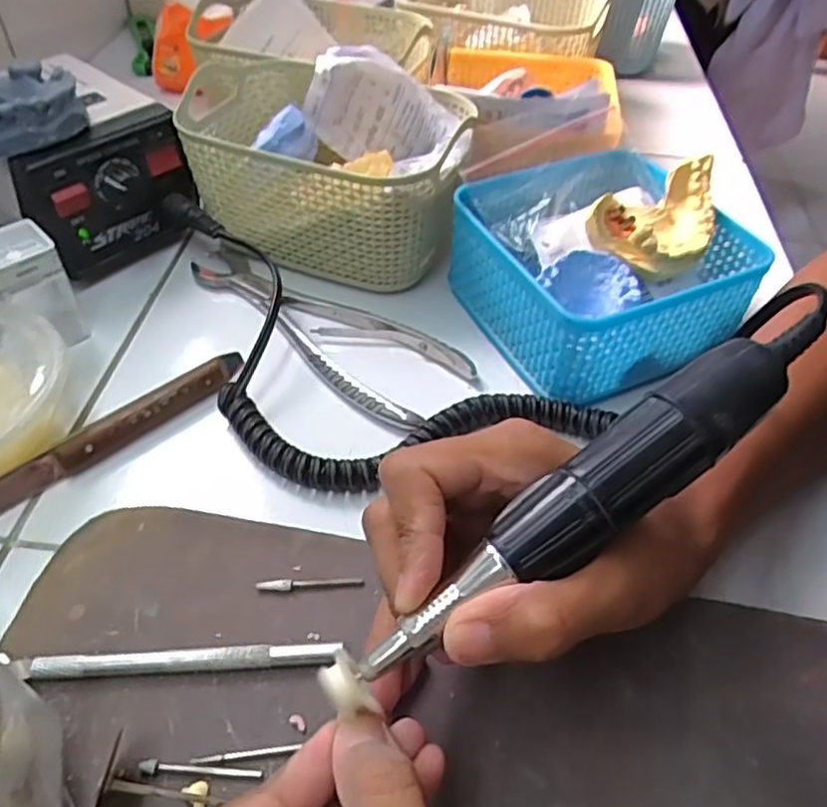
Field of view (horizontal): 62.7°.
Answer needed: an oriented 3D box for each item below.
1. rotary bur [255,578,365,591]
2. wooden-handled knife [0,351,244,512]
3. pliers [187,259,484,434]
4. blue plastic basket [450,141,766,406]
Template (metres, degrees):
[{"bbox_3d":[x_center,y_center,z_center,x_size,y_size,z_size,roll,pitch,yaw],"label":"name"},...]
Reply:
[{"bbox_3d":[-0.043,0.074,0.283,0.044,0.004,0.005,-2,48,-3],"label":"rotary bur"},{"bbox_3d":[-0.147,0.014,0.330,0.148,0.014,0.014,-32,56,-27],"label":"wooden-handled knife"},{"bbox_3d":[-0.058,-0.044,0.389,0.186,0.010,0.062,28,53,22],"label":"pliers"},{"bbox_3d":[0.106,-0.076,0.381,0.132,0.061,0.133,-20,51,-18],"label":"blue plastic basket"}]

